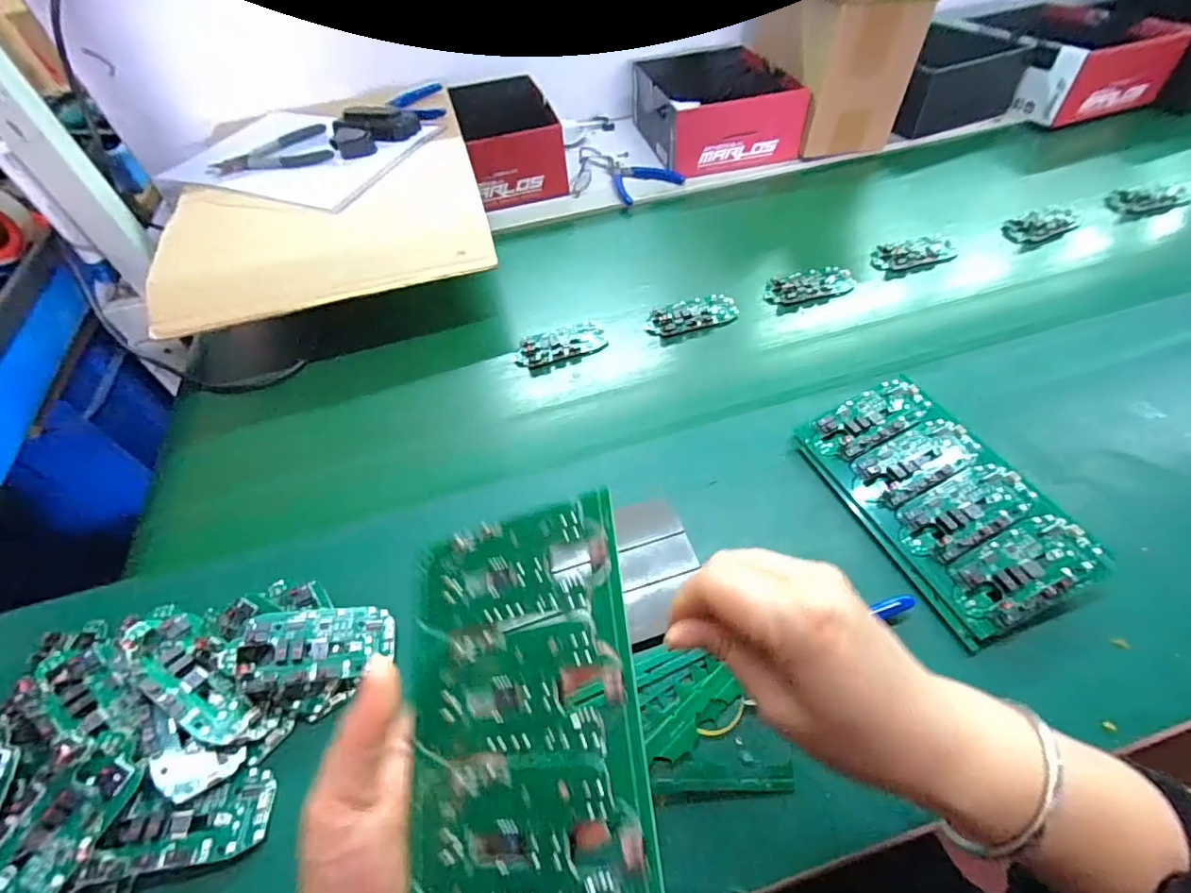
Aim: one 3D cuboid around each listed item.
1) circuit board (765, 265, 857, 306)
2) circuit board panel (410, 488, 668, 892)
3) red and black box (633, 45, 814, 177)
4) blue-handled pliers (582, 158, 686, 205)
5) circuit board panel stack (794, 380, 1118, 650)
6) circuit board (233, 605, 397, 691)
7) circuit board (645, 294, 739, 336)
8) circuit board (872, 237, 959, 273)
[{"bbox_3d":[0.238,-0.182,0.585,0.097,0.013,0.046,-18,53,-10],"label":"circuit board"},{"bbox_3d":[-0.029,0.119,0.198,0.106,0.004,0.186,-20,62,24],"label":"circuit board panel"},{"bbox_3d":[0.176,-0.521,0.801,0.188,0.093,0.258,-11,52,-4],"label":"red and black box"},{"bbox_3d":[0.043,-0.407,0.771,0.094,0.016,0.156,-29,56,-18],"label":"blue-handled pliers"},{"bbox_3d":[0.253,0.036,0.396,0.108,0.030,0.190,-21,54,-12],"label":"circuit board panel stack"},{"bbox_3d":[-0.183,0.131,0.349,0.090,0.009,0.046,1,54,-22],"label":"circuit board"},{"bbox_3d":[0.105,-0.142,0.569,0.098,0.009,0.049,-21,54,-12],"label":"circuit board"},{"bbox_3d":[0.371,-0.227,0.614,0.099,0.012,0.049,-12,52,-5],"label":"circuit board"}]

